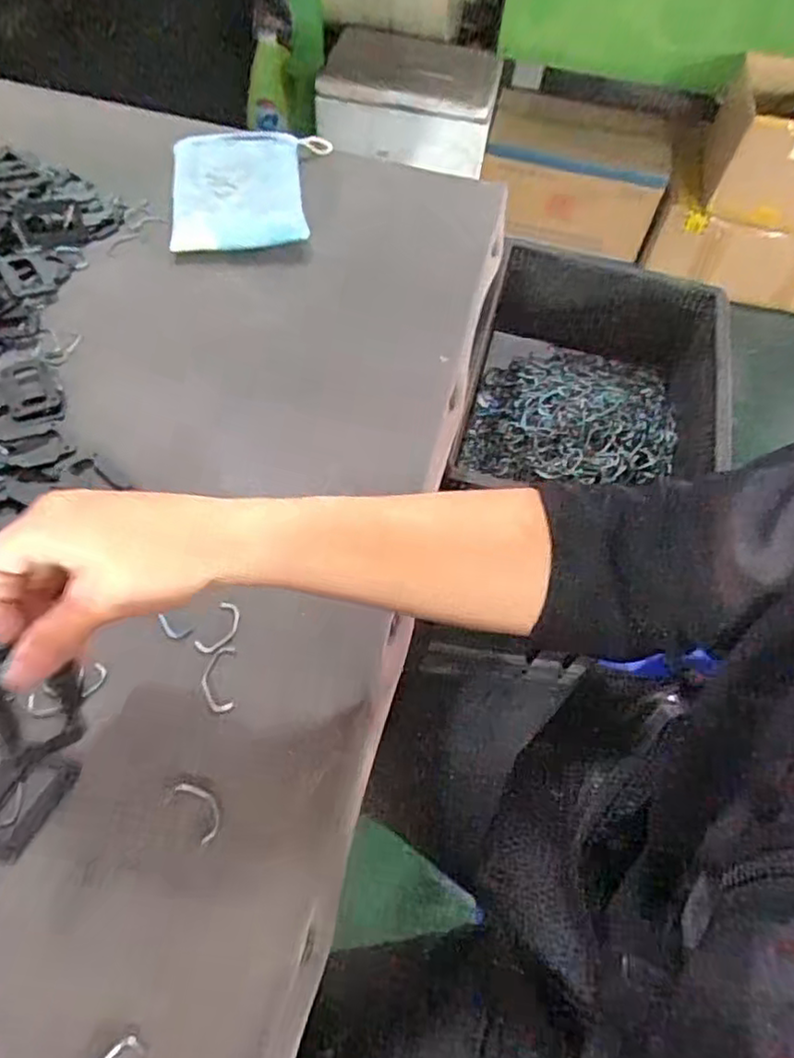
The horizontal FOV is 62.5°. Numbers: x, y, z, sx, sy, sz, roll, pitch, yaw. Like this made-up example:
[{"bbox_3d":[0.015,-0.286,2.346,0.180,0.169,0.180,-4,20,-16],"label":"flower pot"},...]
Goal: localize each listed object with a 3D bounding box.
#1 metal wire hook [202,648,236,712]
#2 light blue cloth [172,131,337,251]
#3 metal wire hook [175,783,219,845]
[{"bbox_3d":[-0.102,0.086,0.374,0.018,0.005,0.038,-3,58,-6],"label":"metal wire hook"},{"bbox_3d":[-0.135,-0.324,0.611,0.139,0.025,0.177,-4,59,-7],"label":"light blue cloth"},{"bbox_3d":[-0.102,0.144,0.340,0.015,0.004,0.033,-30,65,-21],"label":"metal wire hook"}]

